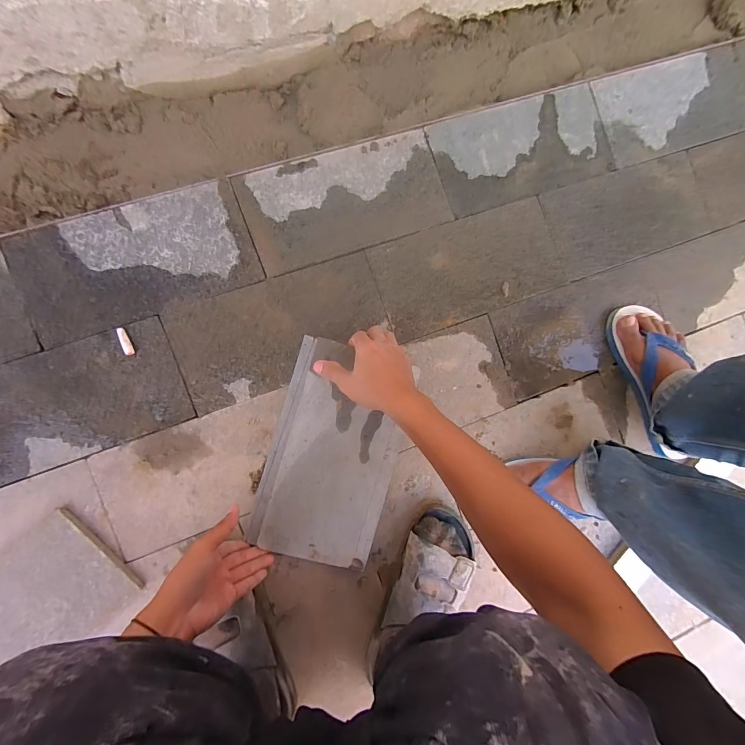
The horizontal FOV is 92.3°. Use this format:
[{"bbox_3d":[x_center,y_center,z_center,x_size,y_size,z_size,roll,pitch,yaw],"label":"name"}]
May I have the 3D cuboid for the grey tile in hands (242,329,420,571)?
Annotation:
[{"bbox_3d":[-0.055,0.113,0.502,0.169,0.020,0.292,16,86,-8],"label":"grey tile in hands"}]

